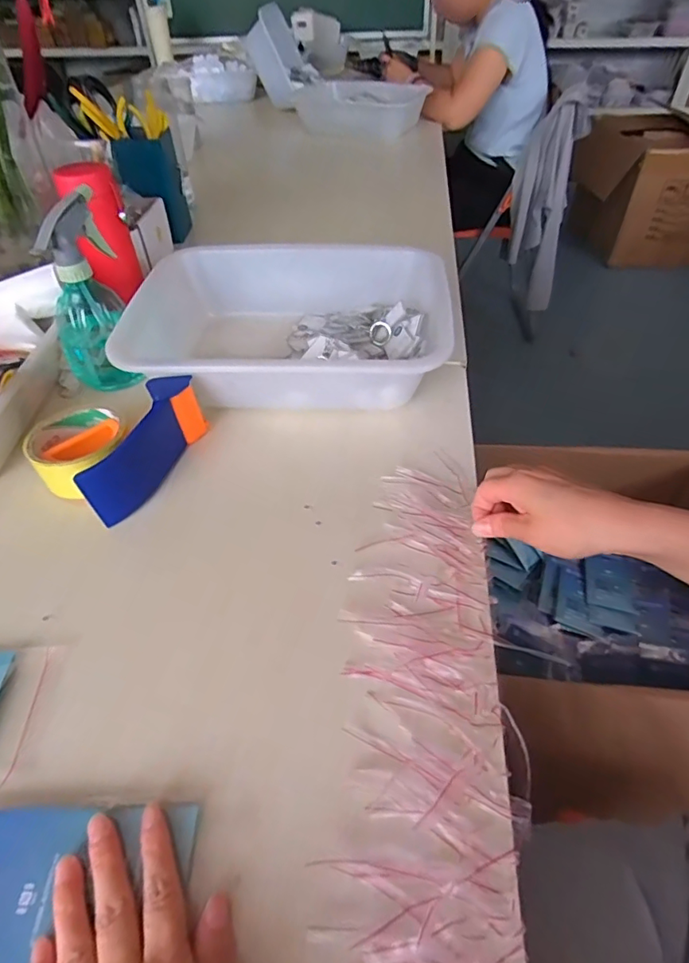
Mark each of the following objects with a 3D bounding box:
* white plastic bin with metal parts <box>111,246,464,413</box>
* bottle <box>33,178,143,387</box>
[{"bbox_3d":[-0.059,-0.170,0.570,0.326,0.081,0.242,2,48,3],"label":"white plastic bin with metal parts"},{"bbox_3d":[-0.267,-0.191,0.538,0.076,0.176,0.068,-22,51,-18],"label":"bottle"}]

